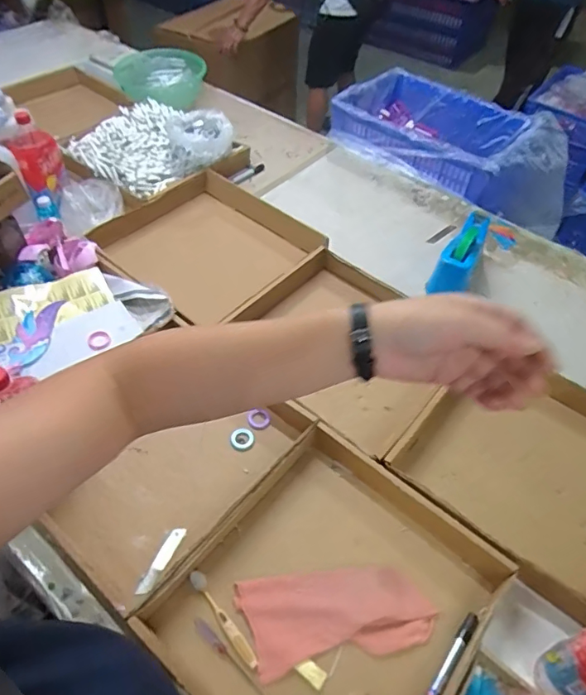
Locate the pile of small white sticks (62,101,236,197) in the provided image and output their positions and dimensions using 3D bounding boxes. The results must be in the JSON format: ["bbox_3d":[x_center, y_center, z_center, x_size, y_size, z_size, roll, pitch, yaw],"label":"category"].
[{"bbox_3d":[-0.357,-0.520,1.273,0.311,0.106,0.323,1,51,-2],"label":"pile of small white sticks"}]

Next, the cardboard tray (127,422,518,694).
[{"bbox_3d":[0.051,0.337,0.663,0.347,0.065,0.379,34,57,23],"label":"cardboard tray"}]

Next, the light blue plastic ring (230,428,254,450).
[{"bbox_3d":[-0.083,0.150,0.815,0.036,0.010,0.035,1,51,-2],"label":"light blue plastic ring"}]

